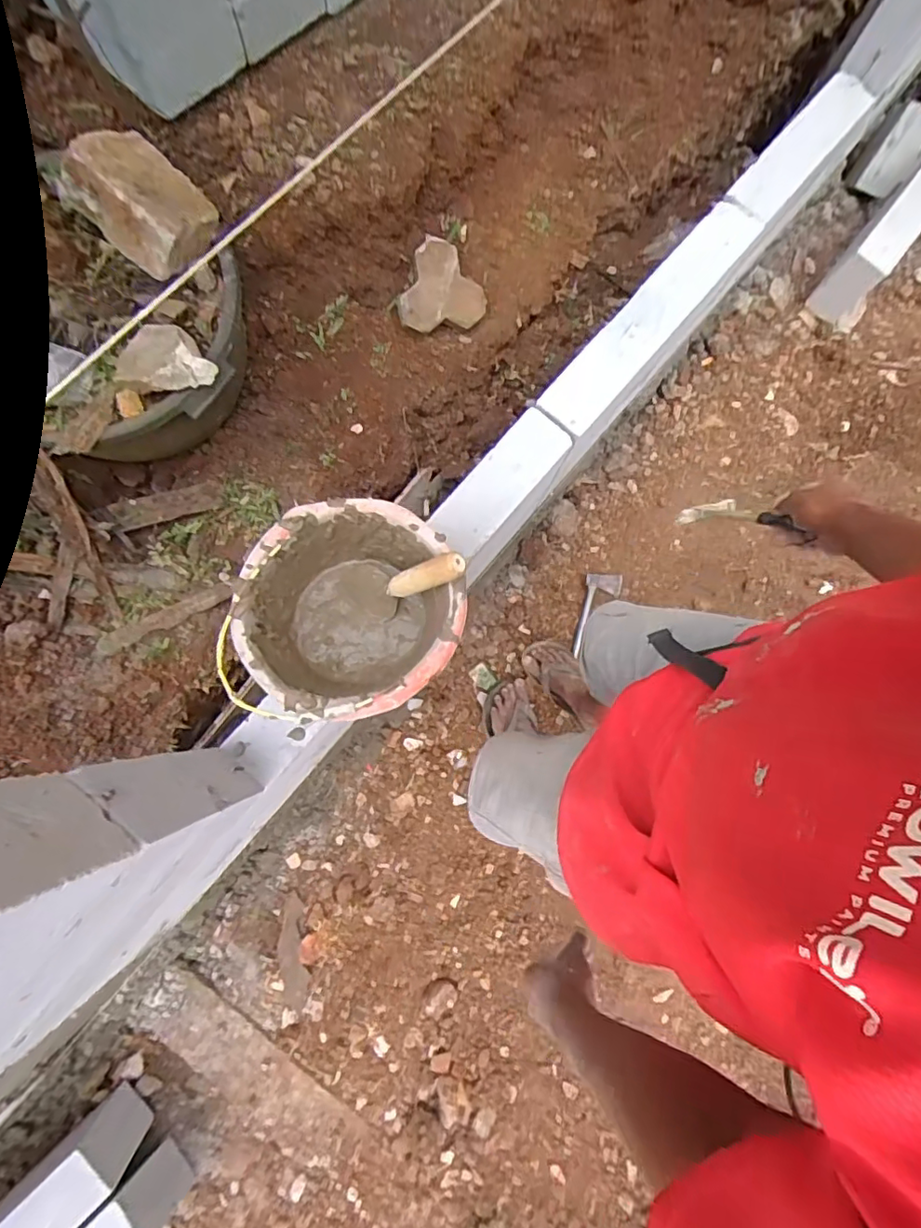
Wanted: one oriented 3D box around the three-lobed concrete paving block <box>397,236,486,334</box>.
[{"bbox_3d":[-0.054,-0.728,1.266,0.190,0.170,0.082,-20,34,-18],"label":"three-lobed concrete paving block"}]

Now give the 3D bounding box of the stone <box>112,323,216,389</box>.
[{"bbox_3d":[-0.474,-0.406,0.916,0.161,0.054,0.110,15,81,-1],"label":"stone"}]

